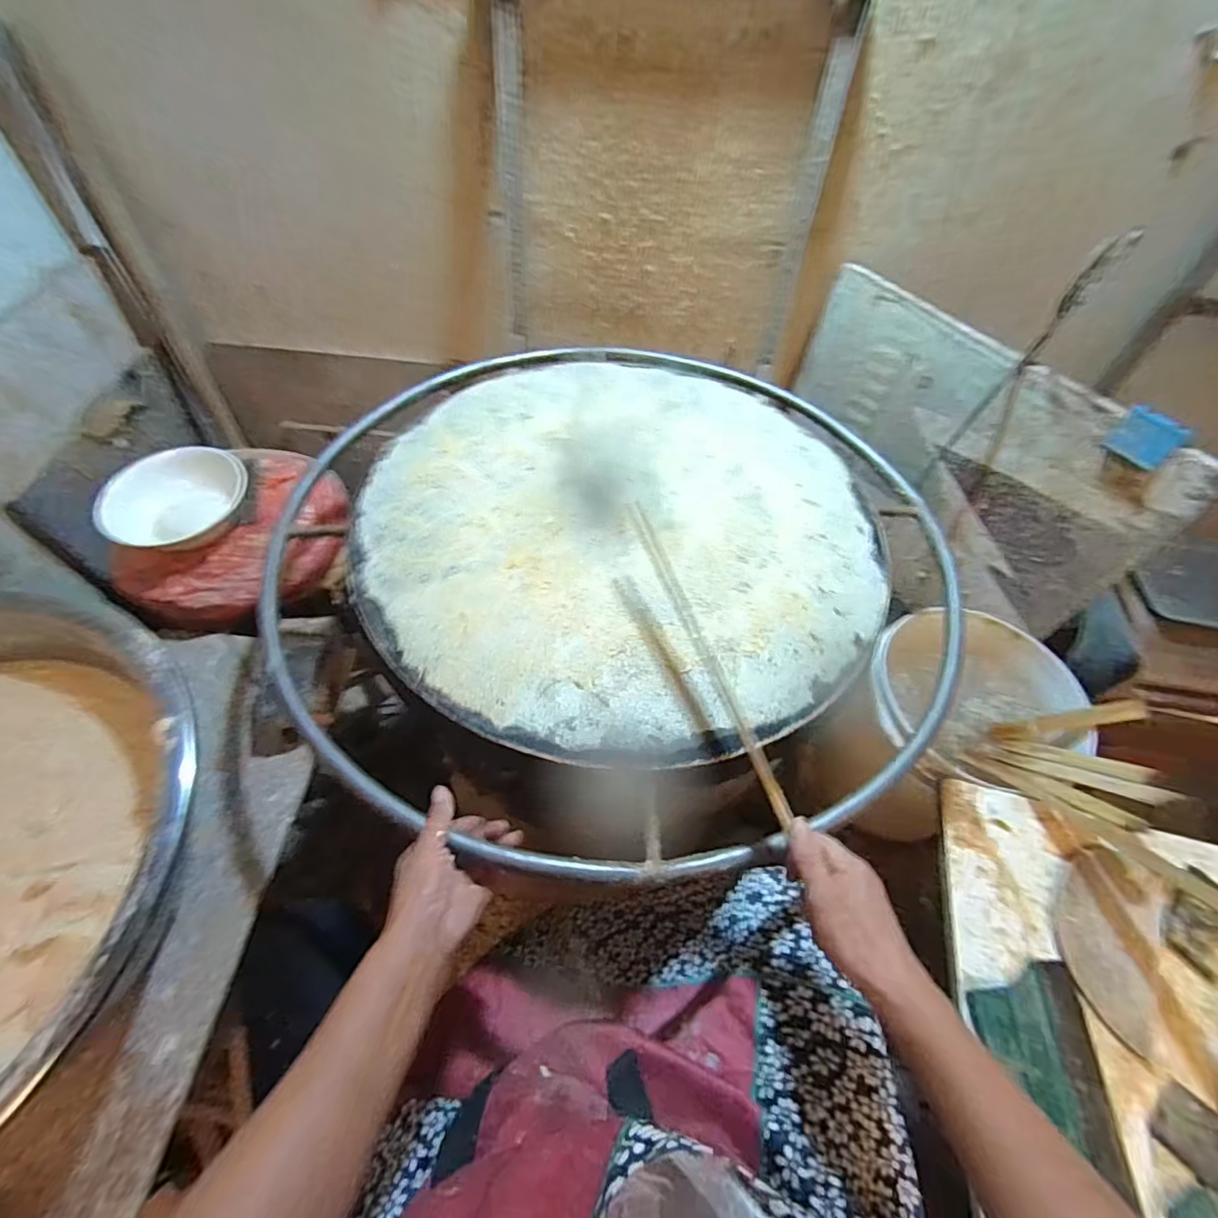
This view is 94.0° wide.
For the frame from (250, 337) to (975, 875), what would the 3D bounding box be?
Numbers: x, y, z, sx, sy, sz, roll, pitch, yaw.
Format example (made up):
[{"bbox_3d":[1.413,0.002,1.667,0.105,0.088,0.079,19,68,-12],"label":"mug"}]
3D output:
[{"bbox_3d":[-0.001,-0.114,0.727,0.812,0.063,0.852,-32,62,-24],"label":"frame"}]

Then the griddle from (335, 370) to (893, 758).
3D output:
[{"bbox_3d":[0.015,-0.115,0.672,0.604,0.063,0.570,2,54,-3],"label":"griddle"}]

